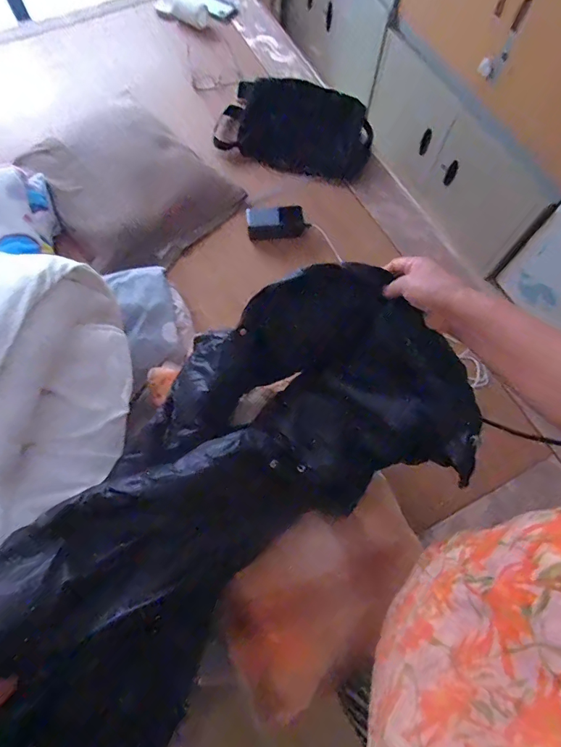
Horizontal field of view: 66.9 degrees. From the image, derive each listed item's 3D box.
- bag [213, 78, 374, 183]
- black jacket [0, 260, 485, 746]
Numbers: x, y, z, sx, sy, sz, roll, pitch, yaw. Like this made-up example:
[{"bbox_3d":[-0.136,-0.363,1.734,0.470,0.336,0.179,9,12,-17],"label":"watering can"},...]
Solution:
[{"bbox_3d":[0.038,-0.615,1.039,0.371,0.136,0.189,18,70,5],"label":"bag"},{"bbox_3d":[-0.155,0.192,0.470,0.789,0.259,0.337,-41,76,-11],"label":"black jacket"}]

